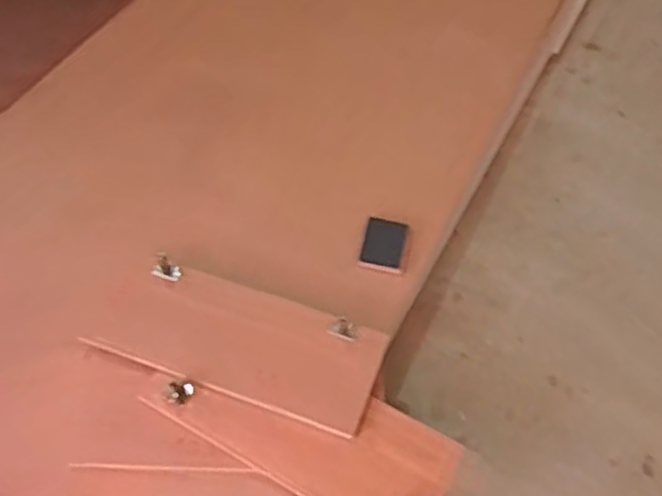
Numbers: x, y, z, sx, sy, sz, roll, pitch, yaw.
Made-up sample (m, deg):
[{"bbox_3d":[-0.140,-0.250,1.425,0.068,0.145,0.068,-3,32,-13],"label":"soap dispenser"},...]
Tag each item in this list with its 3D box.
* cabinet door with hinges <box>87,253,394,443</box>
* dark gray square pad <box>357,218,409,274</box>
[{"bbox_3d":[-0.198,0.192,1.479,0.582,0.039,0.225,19,56,12],"label":"cabinet door with hinges"},{"bbox_3d":[0.126,-0.009,1.662,0.096,0.017,0.142,9,55,5],"label":"dark gray square pad"}]

